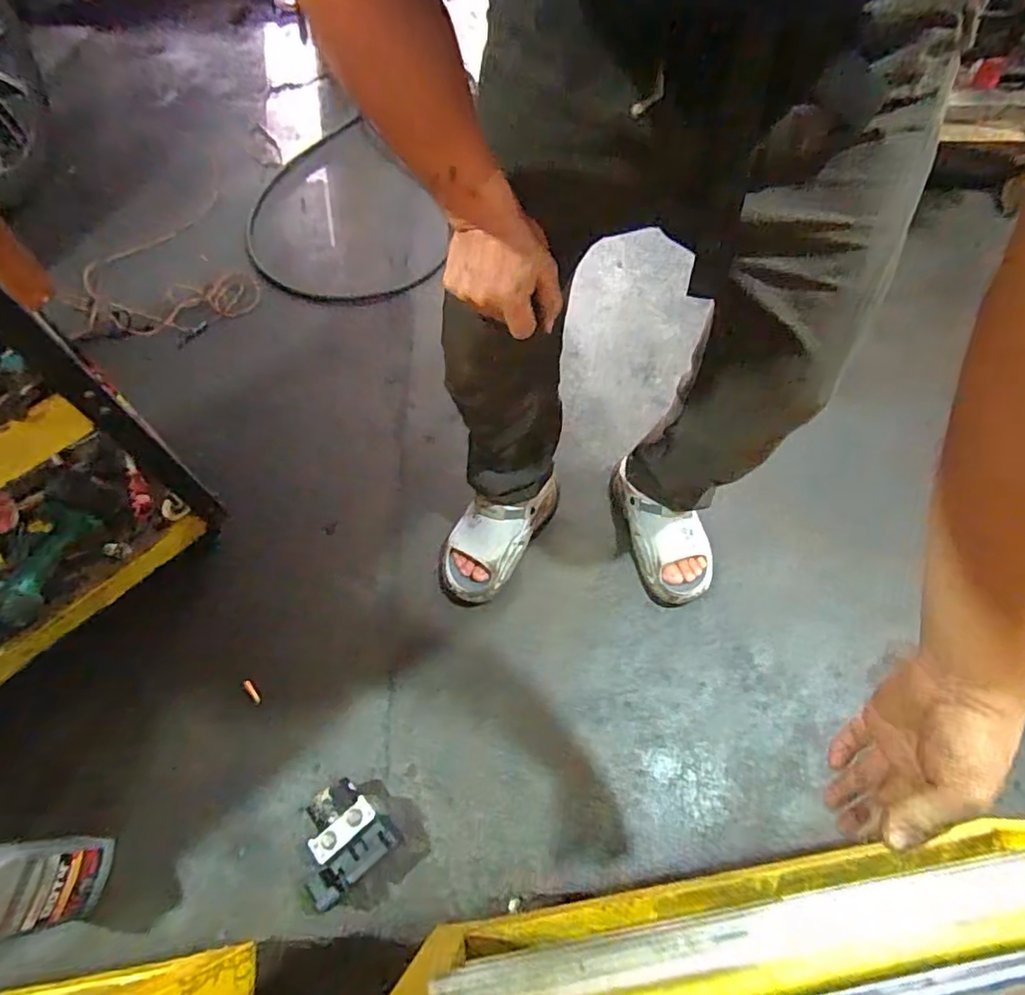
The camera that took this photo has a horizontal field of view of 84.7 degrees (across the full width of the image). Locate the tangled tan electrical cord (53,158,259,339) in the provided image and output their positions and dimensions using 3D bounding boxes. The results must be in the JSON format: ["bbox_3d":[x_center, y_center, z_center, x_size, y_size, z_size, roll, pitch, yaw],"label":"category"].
[{"bbox_3d":[-0.886,-0.617,1.404,0.396,0.036,0.578,-19,62,-15],"label":"tangled tan electrical cord"}]

